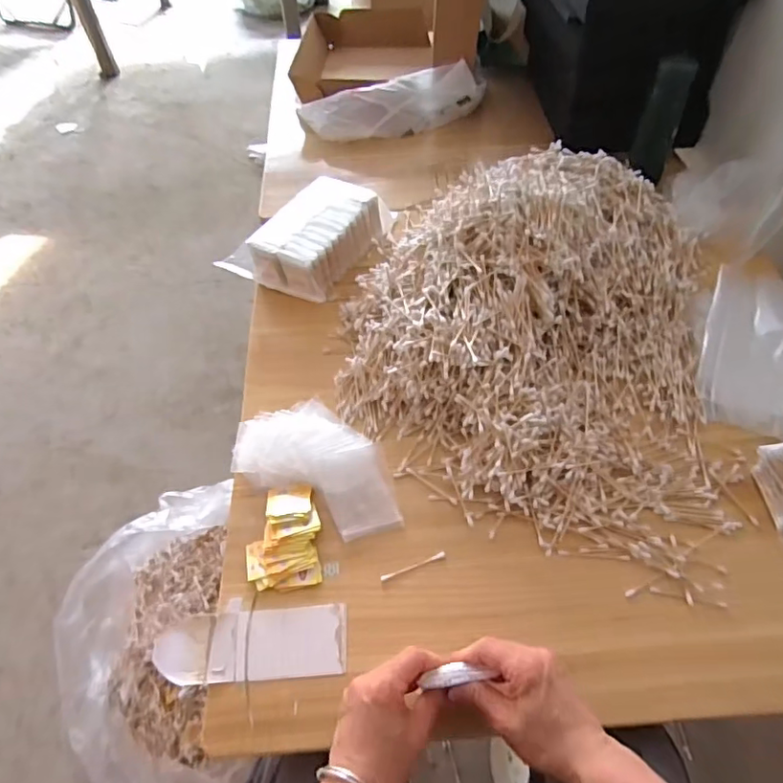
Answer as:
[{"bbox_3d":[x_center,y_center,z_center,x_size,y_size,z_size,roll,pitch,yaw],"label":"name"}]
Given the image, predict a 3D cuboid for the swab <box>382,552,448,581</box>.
[{"bbox_3d":[0.022,0.171,0.546,0.068,0.004,0.006,-18,53,-11],"label":"swab"}]

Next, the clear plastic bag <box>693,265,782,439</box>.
[{"bbox_3d":[0.429,-0.040,0.633,0.159,0.064,0.213,16,54,14],"label":"clear plastic bag"}]

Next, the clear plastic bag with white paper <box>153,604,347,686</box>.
[{"bbox_3d":[-0.128,0.234,0.514,0.170,0.009,0.059,-4,52,-1],"label":"clear plastic bag with white paper"}]

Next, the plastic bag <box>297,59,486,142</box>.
[{"bbox_3d":[-0.005,-0.535,1.024,0.343,0.091,0.096,-2,52,1],"label":"plastic bag"}]

